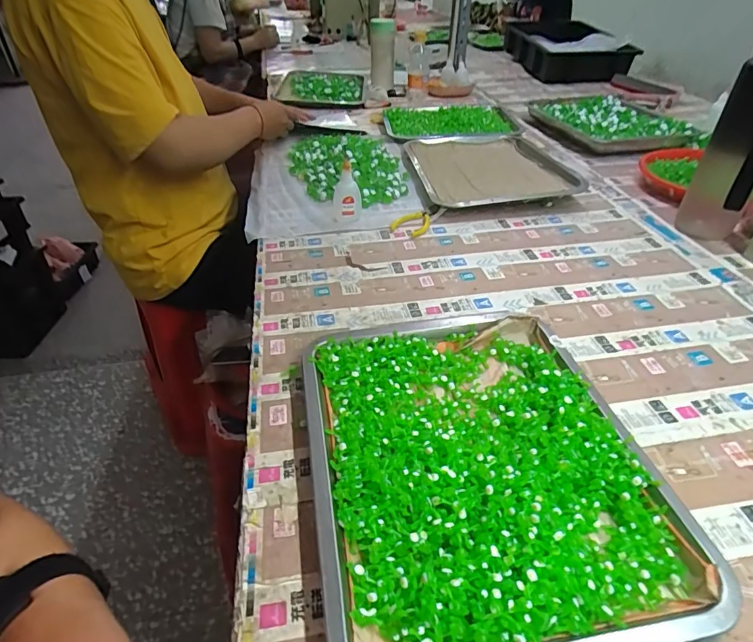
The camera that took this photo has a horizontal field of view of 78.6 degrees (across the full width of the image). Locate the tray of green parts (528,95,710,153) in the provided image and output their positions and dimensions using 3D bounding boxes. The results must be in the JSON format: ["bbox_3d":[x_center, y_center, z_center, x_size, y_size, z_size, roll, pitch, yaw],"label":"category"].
[{"bbox_3d":[0.538,-0.469,1.083,0.242,0.045,0.377,-6,40,-7],"label":"tray of green parts"}]

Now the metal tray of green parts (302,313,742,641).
[{"bbox_3d":[0.077,0.105,0.378,0.254,0.030,0.304,-7,39,-9],"label":"metal tray of green parts"}]

